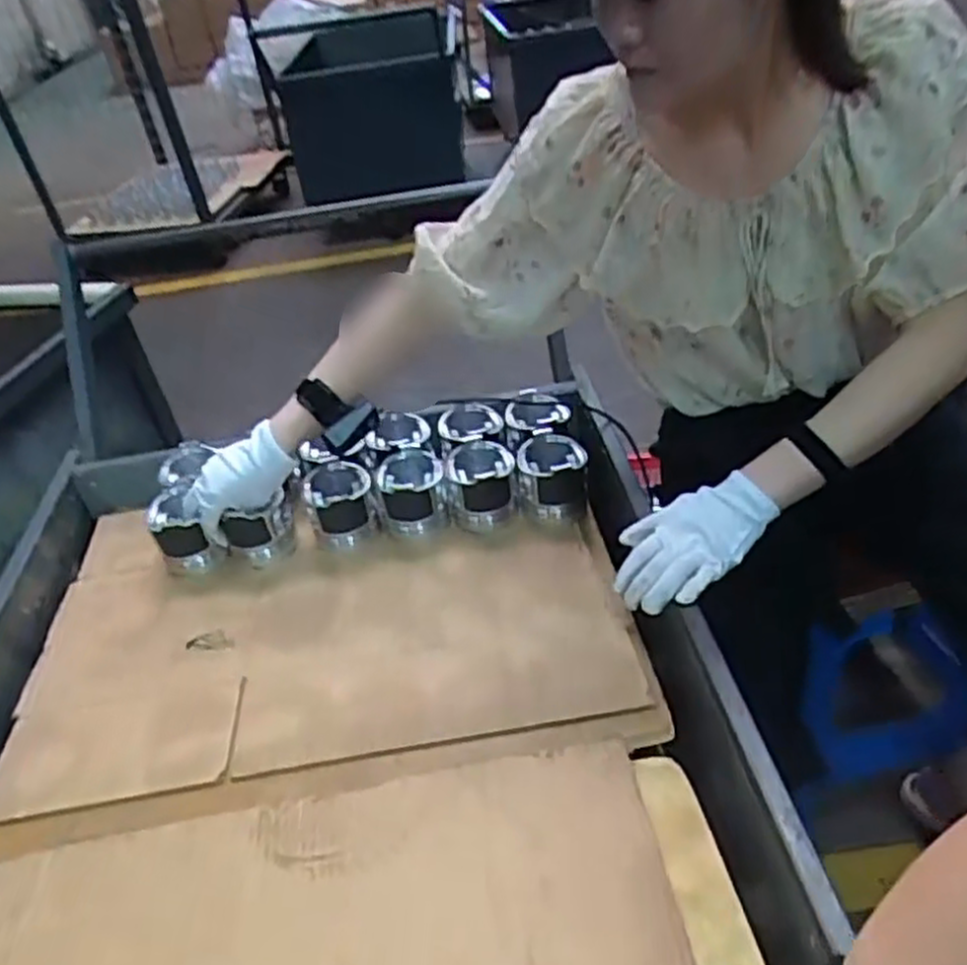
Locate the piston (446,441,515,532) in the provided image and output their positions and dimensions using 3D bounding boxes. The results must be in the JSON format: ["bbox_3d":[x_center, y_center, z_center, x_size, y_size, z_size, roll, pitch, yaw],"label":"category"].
[{"bbox_3d":[-0.001,0.002,1.003,0.084,0.072,0.105,-2,38,5],"label":"piston"}]

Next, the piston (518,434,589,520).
[{"bbox_3d":[0.089,-0.004,1.003,0.085,0.077,0.102,-5,37,2],"label":"piston"}]

